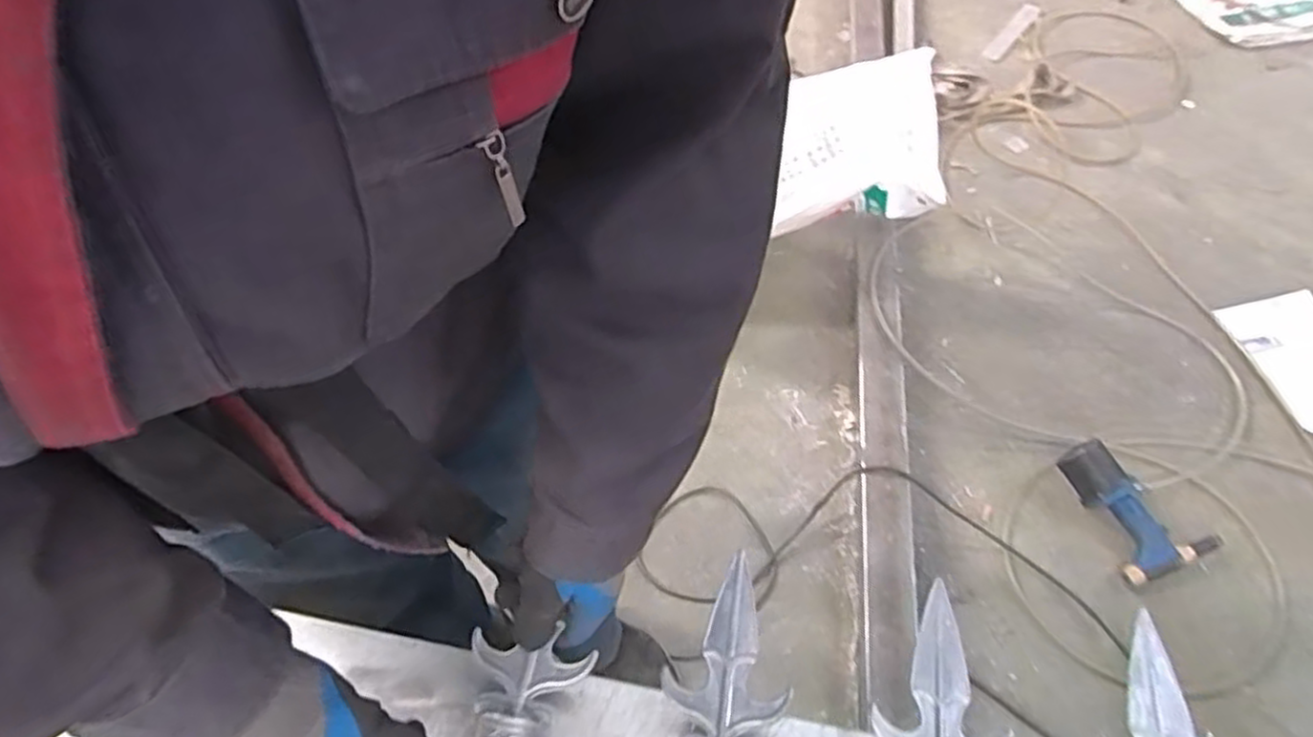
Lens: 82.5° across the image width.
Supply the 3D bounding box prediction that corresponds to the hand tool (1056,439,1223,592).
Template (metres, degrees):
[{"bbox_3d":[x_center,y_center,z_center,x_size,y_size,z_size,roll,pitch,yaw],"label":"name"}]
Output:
[{"bbox_3d":[0.760,0.224,1.210,0.153,0.069,0.230,-26,70,-17],"label":"hand tool"}]

